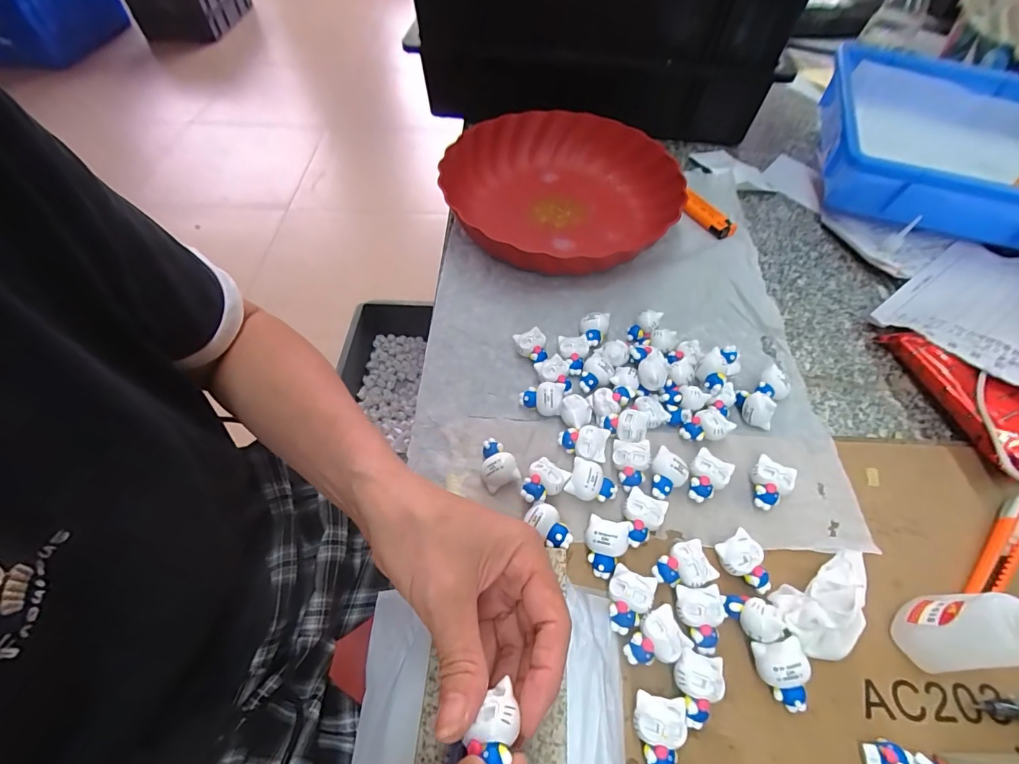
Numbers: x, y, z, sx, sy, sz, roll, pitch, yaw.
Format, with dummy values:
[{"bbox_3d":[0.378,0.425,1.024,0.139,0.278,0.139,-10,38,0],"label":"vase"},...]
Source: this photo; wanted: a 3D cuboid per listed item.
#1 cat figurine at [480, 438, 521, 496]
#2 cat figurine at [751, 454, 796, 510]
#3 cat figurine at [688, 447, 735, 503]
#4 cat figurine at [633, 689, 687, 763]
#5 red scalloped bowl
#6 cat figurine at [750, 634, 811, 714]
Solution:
[{"bbox_3d":[-0.010,0.058,0.313,0.025,0.020,0.037,-22,58,-15],"label":"cat figurine"},{"bbox_3d":[0.177,0.069,0.308,0.025,0.018,0.033,36,63,22],"label":"cat figurine"},{"bbox_3d":[0.135,0.066,0.309,0.025,0.017,0.034,33,61,20],"label":"cat figurine"},{"bbox_3d":[0.076,0.182,0.230,0.025,0.020,0.034,9,56,6],"label":"cat figurine"},{"bbox_3d":[0.054,-0.204,0.477,0.228,0.054,0.246,0,55,0],"label":"red scalloped bowl"},{"bbox_3d":[0.150,0.160,0.245,0.024,0.022,0.033,-8,56,-5],"label":"cat figurine"}]

